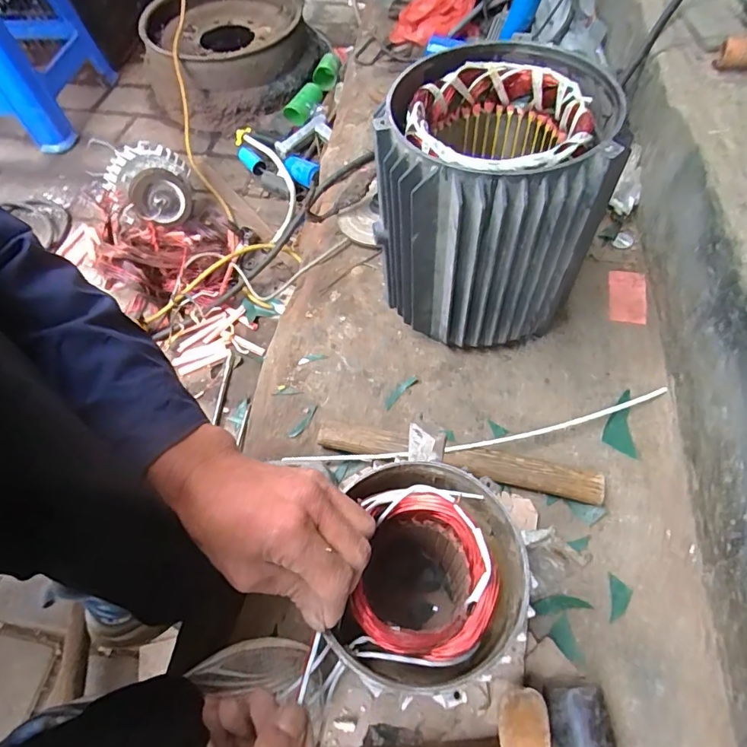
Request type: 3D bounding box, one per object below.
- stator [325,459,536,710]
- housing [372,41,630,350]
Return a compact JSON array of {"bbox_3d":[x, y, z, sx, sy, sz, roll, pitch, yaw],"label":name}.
[{"bbox_3d":[0.043,0.180,0.402,0.132,0.181,0.149,18,62,12],"label":"stator"},{"bbox_3d":[0.120,-0.187,0.556,0.228,0.262,0.225,-2,59,0],"label":"housing"}]

